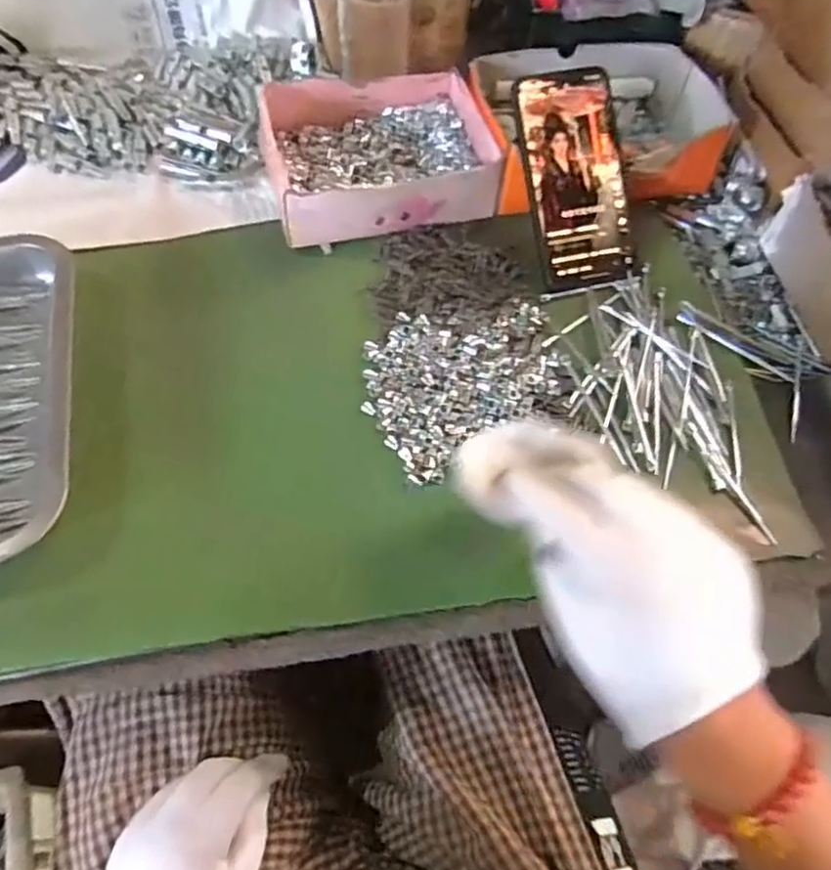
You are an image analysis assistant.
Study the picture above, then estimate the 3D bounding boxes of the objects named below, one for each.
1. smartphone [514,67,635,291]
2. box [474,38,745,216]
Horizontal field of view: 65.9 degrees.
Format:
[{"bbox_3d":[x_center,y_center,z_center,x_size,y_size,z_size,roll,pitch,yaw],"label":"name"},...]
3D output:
[{"bbox_3d":[0.123,-0.195,0.489,0.074,0.008,0.160,-11,95,-8],"label":"smartphone"},{"bbox_3d":[0.158,-0.265,0.555,0.207,0.066,0.160,-10,60,-7],"label":"box"}]

